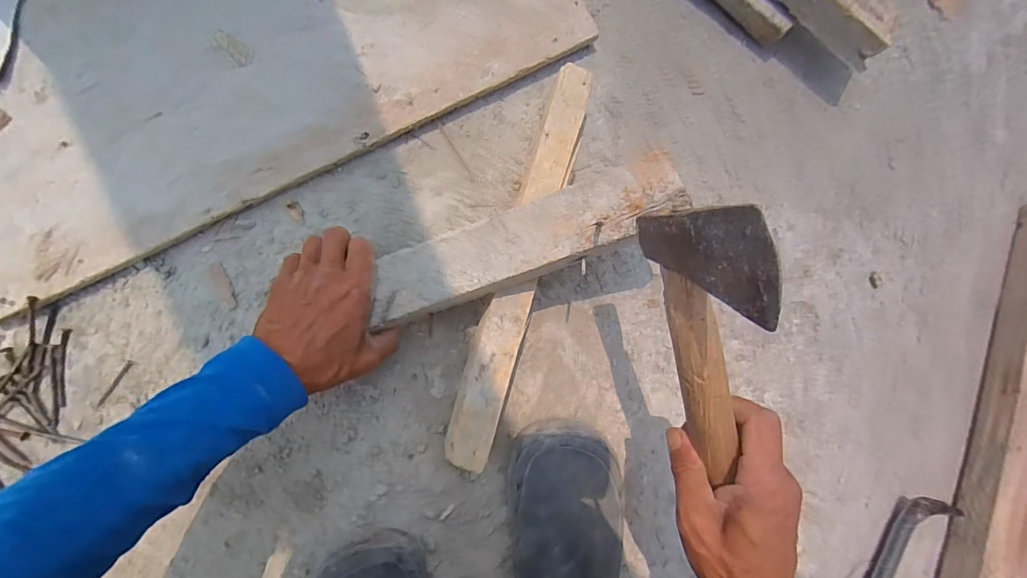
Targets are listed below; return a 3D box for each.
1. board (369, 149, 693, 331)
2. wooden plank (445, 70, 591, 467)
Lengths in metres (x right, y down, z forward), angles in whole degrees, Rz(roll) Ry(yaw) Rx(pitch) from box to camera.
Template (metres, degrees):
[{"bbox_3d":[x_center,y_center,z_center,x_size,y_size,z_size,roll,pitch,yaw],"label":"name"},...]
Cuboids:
[{"bbox_3d":[0.006,-0.038,0.362,0.262,0.018,0.059,-21,92,7],"label":"board"},{"bbox_3d":[0.009,-0.026,0.403,0.039,0.011,0.378,17,85,-7],"label":"wooden plank"}]

